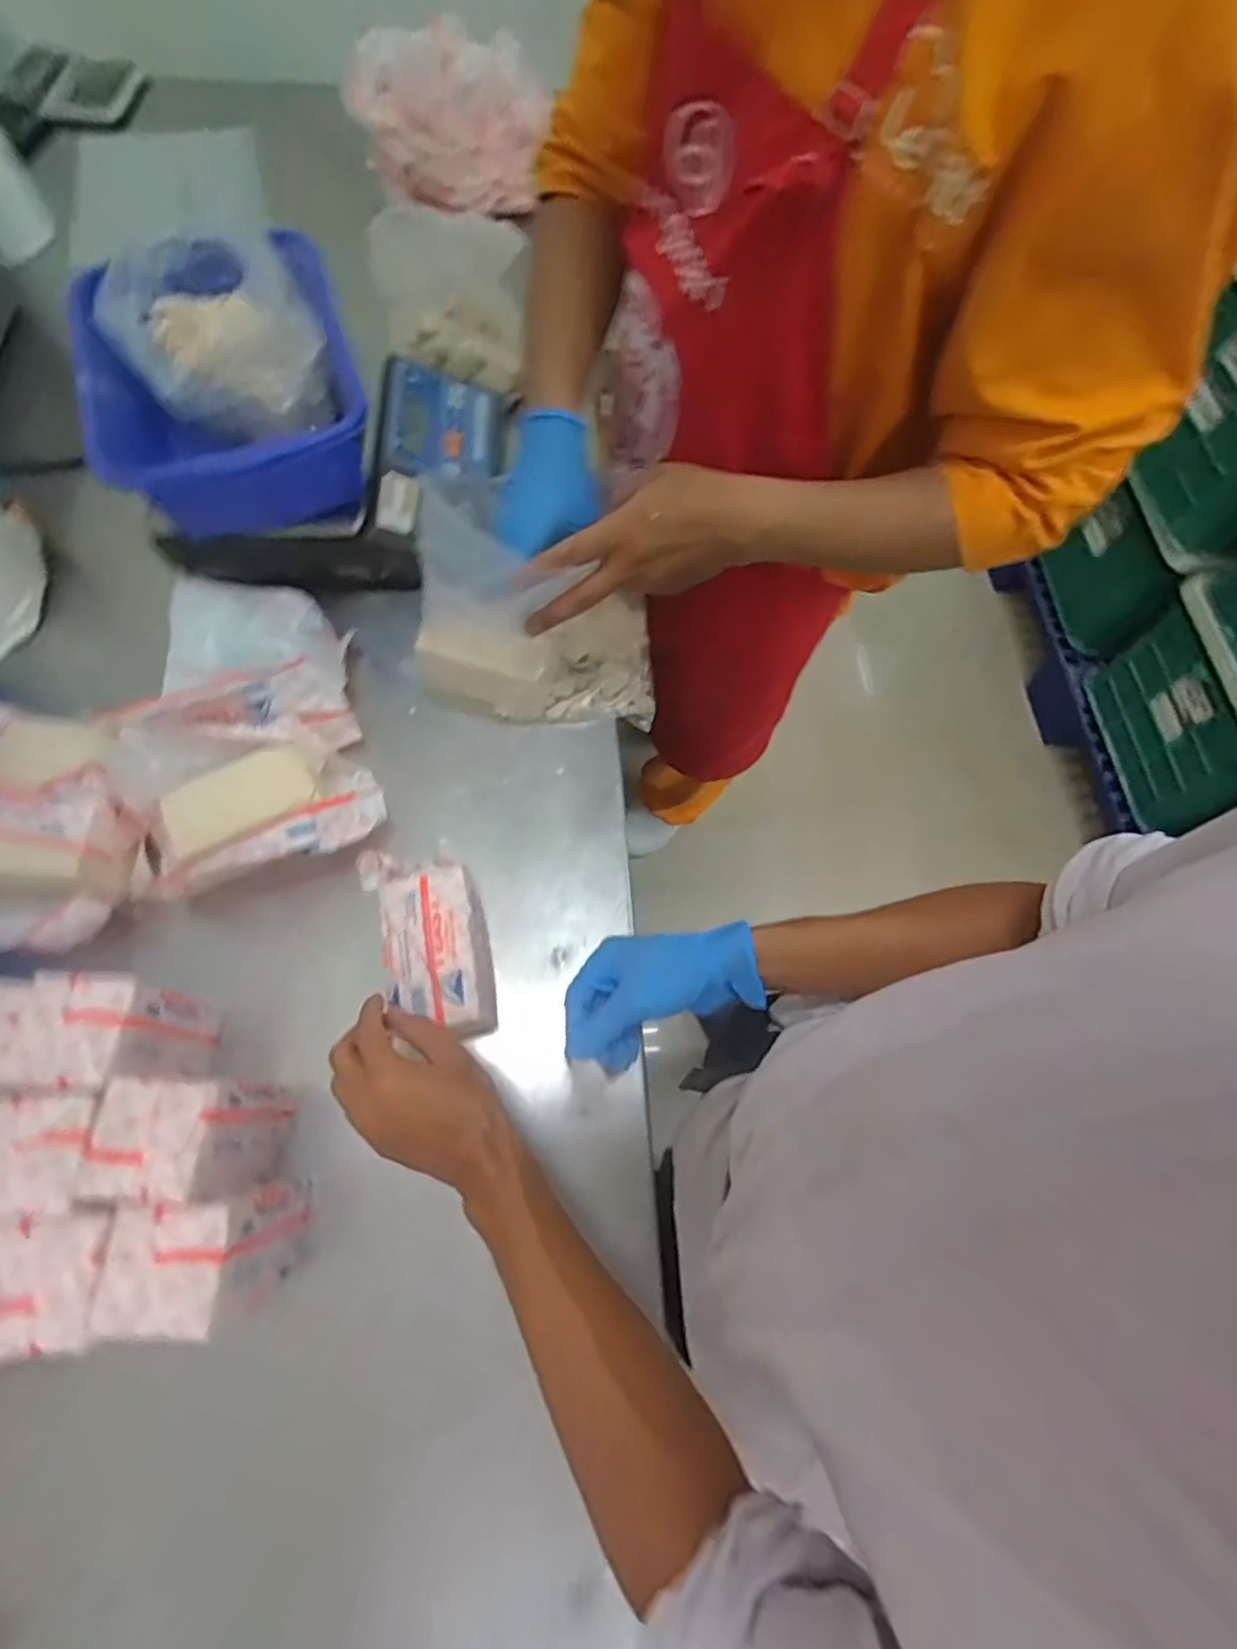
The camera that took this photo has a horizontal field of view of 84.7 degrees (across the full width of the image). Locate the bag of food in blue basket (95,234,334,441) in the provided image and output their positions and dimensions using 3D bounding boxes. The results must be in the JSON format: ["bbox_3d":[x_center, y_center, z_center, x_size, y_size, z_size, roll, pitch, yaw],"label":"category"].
[{"bbox_3d":[-0.358,-0.439,0.609,0.165,0.079,0.187,-23,71,-11],"label":"bag of food in blue basket"}]

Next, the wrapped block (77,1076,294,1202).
[{"bbox_3d":[-0.281,0.209,0.459,0.075,0.114,0.068,1,68,-2],"label":"wrapped block"}]

